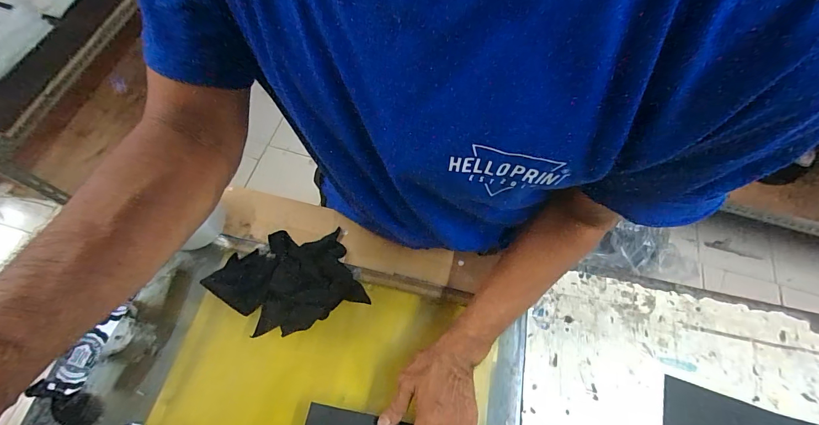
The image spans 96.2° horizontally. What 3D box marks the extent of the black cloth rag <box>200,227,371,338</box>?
[{"bbox_3d":[-0.167,0.094,0.491,0.191,0.044,0.125,-19,67,-12],"label":"black cloth rag"}]

